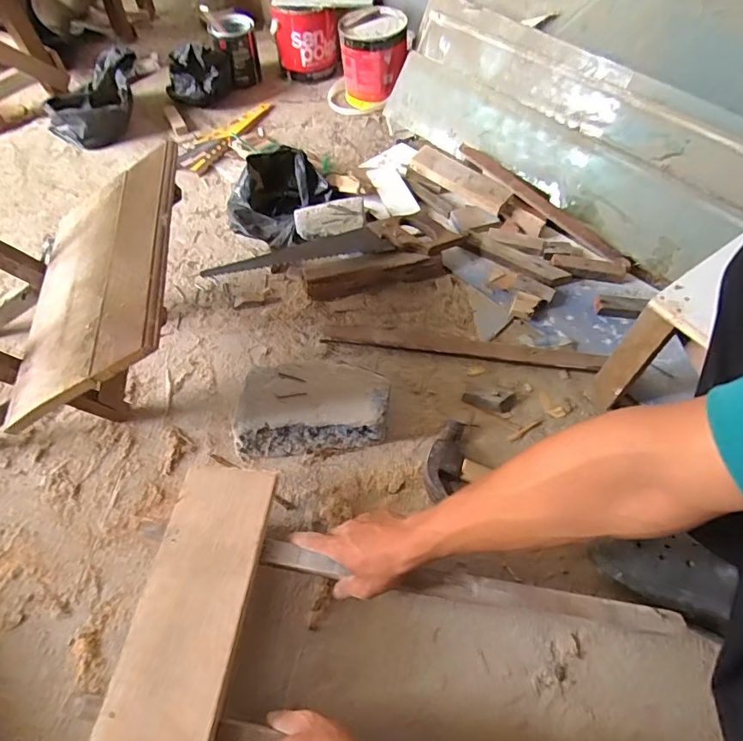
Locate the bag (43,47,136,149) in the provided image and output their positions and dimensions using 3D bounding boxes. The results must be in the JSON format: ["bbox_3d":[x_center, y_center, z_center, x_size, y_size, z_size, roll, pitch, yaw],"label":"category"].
[{"bbox_3d":[-0.620,-0.603,1.087,0.161,0.138,0.183,13,57,8],"label":"bag"}]

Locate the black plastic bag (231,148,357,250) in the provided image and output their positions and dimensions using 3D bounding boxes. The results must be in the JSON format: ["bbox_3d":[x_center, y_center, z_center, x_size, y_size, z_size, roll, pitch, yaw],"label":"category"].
[{"bbox_3d":[-0.166,-0.326,0.920,0.165,0.096,0.194,32,61,20],"label":"black plastic bag"}]

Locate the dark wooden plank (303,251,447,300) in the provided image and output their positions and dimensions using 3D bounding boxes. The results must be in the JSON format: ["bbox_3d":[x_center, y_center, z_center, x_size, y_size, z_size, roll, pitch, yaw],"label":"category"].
[{"bbox_3d":[0.008,-0.173,0.851,0.244,0.070,0.024,-10,30,-7],"label":"dark wooden plank"}]

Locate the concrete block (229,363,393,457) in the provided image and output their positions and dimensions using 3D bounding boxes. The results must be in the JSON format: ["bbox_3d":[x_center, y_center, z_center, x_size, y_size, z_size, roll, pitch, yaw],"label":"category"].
[{"bbox_3d":[-0.084,0.050,0.693,0.214,0.073,0.115,-5,56,-4],"label":"concrete block"}]

